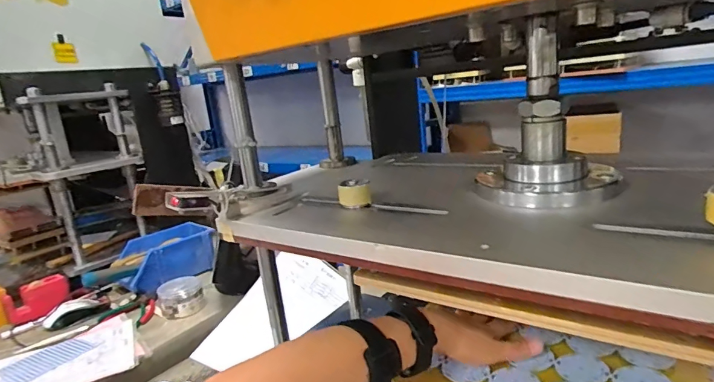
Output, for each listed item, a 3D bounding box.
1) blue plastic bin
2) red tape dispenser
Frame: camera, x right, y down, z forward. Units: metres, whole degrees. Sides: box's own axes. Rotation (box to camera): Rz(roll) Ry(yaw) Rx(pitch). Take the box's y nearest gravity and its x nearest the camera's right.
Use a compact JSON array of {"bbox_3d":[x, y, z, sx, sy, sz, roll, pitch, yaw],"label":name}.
[{"bbox_3d":[-0.524,0.182,1.205,0.247,0.107,0.168,-16,17,-32],"label":"blue plastic bin"},{"bbox_3d":[-0.789,0.270,1.071,0.132,0.078,0.045,-19,19,-40],"label":"red tape dispenser"}]

